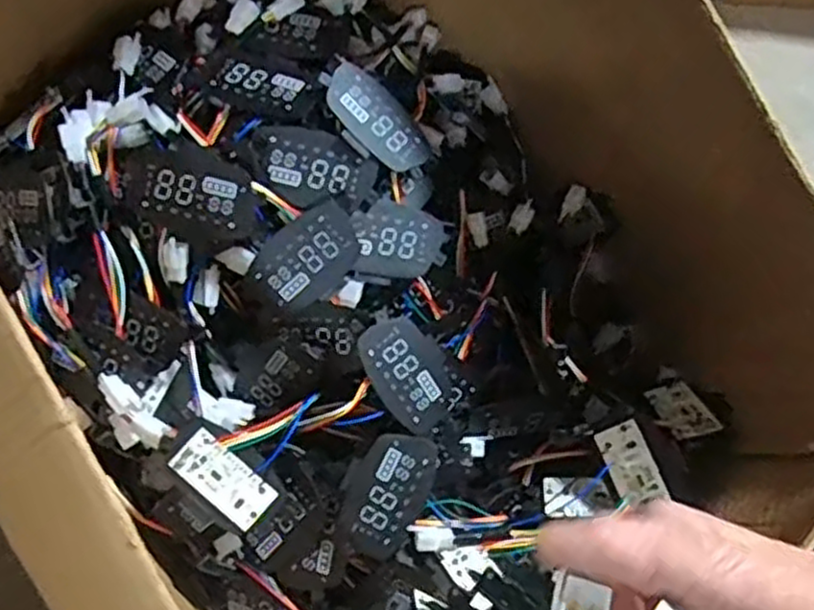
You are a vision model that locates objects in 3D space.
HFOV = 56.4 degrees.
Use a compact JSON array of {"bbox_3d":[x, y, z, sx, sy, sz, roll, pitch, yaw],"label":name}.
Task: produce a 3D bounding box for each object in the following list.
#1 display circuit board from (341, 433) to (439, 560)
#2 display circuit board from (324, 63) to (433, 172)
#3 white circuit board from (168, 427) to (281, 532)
[{"bbox_3d":[-0.017,0.155,0.638,0.063,0.009,0.103,33,77,-10],"label":"display circuit board"},{"bbox_3d":[-0.024,-0.155,0.636,0.101,0.008,0.056,42,57,-11],"label":"display circuit board"},{"bbox_3d":[-0.146,0.140,0.608,0.083,0.004,0.040,43,80,-5],"label":"white circuit board"}]

